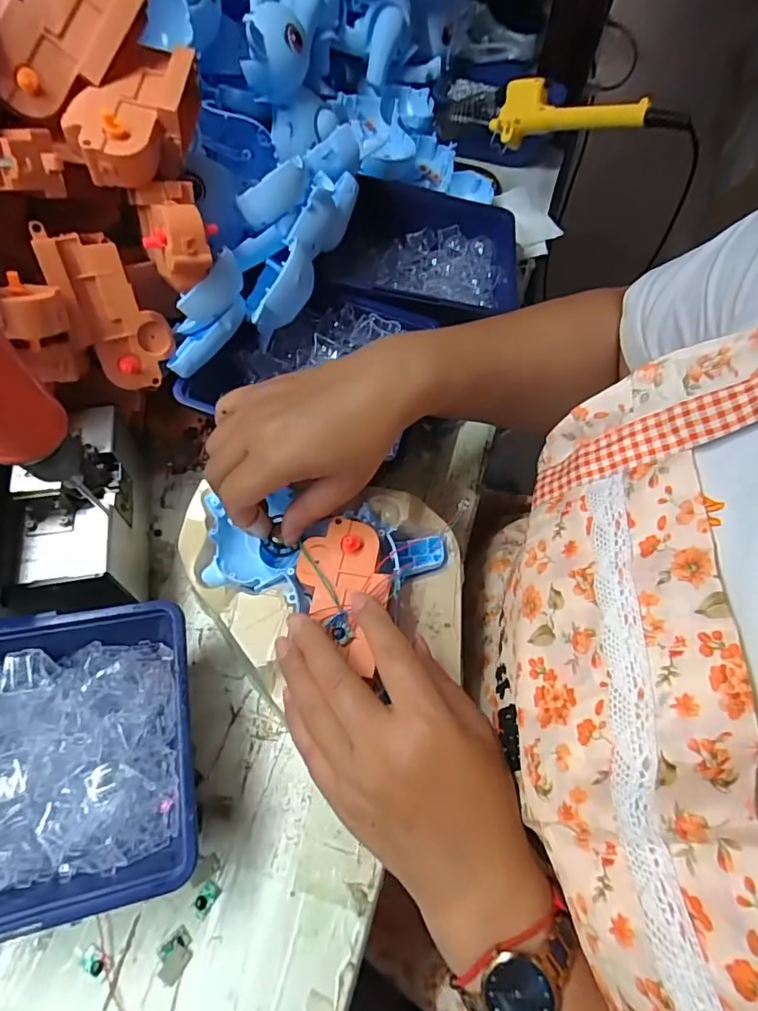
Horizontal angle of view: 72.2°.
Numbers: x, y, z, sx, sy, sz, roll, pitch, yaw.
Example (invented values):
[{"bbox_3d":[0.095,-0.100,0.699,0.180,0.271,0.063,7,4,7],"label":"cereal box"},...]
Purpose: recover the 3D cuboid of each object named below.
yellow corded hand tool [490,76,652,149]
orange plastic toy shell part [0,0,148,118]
[{"bbox_3d":[0.165,-0.340,0.454,0.025,0.047,0.144,-40,53,-21],"label":"yellow corded hand tool"},{"bbox_3d":[-0.175,-0.260,0.291,0.095,0.028,0.046,-47,114,0],"label":"orange plastic toy shell part"}]

